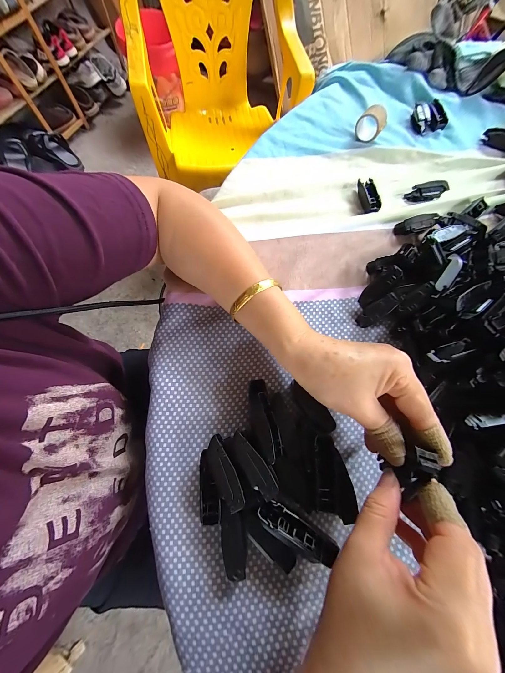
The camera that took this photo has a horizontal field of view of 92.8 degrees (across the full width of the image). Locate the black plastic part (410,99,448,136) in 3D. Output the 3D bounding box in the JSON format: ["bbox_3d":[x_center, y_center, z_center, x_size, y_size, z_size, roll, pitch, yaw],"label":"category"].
[{"bbox_3d":[0.253,-0.314,0.340,0.042,0.016,0.041,-9,73,-3],"label":"black plastic part"}]

